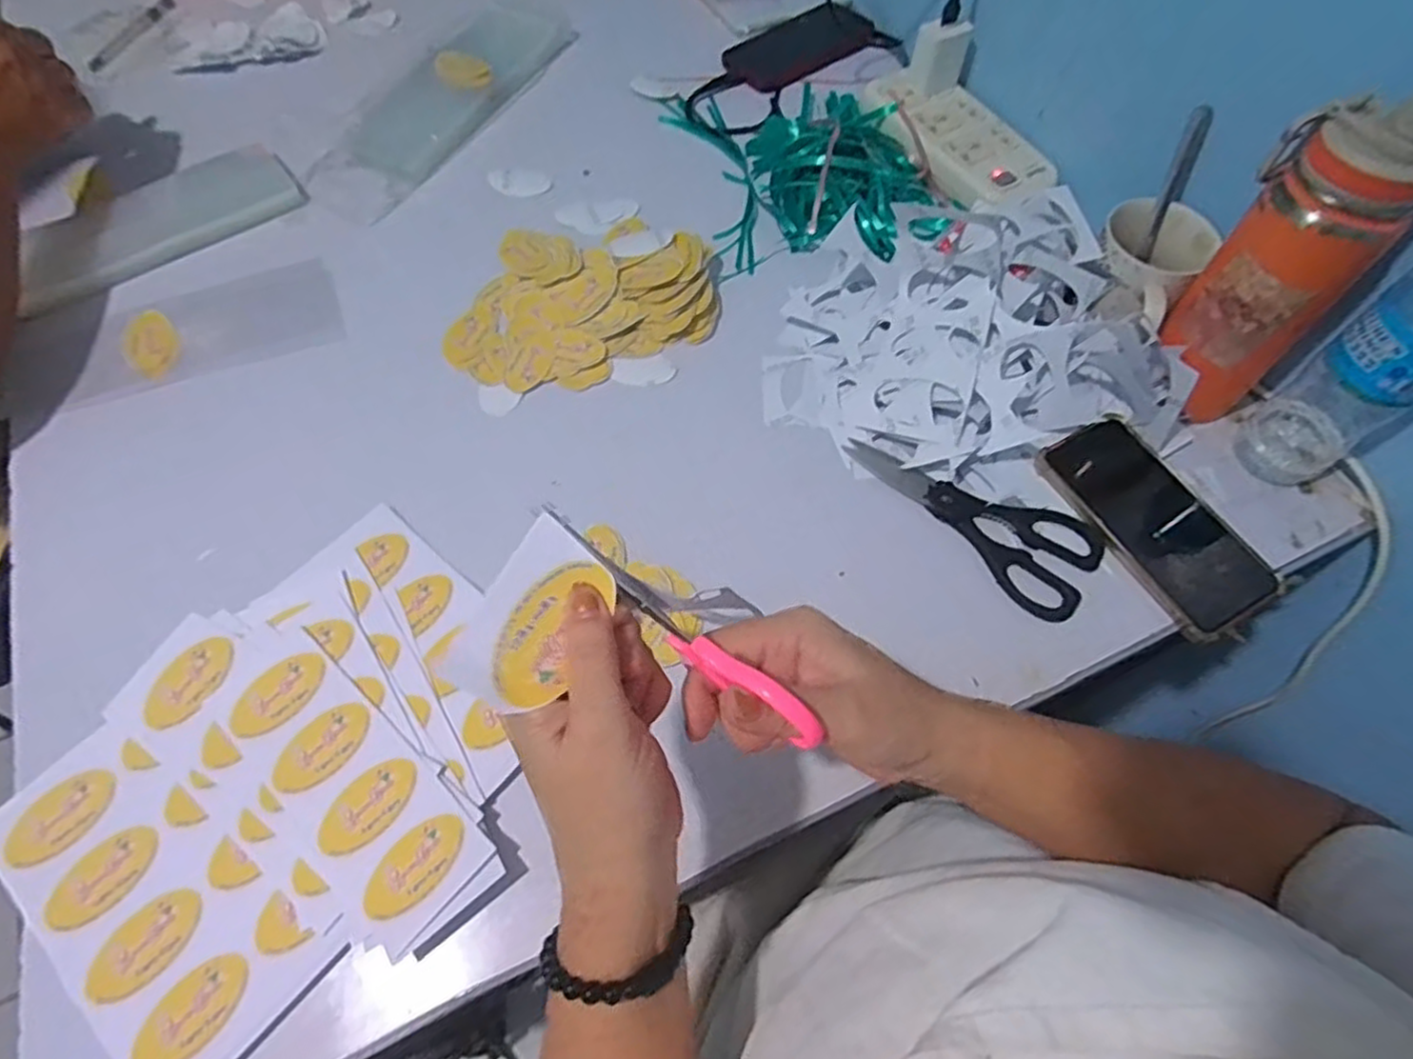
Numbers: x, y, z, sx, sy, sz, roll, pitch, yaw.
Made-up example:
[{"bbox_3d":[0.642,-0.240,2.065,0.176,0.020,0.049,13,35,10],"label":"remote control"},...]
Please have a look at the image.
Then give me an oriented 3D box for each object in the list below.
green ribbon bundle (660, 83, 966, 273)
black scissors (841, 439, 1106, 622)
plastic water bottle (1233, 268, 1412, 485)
[{"bbox_3d":[0.092,-0.359,0.688,0.199,0.033,0.273,-15,62,-6],"label":"green ribbon bundle"},{"bbox_3d":[0.195,-0.020,0.519,0.078,0.006,0.187,-41,68,-18],"label":"black scissors"},{"bbox_3d":[0.432,-0.105,0.453,0.059,0.208,0.068,-35,66,-16],"label":"plastic water bottle"}]

